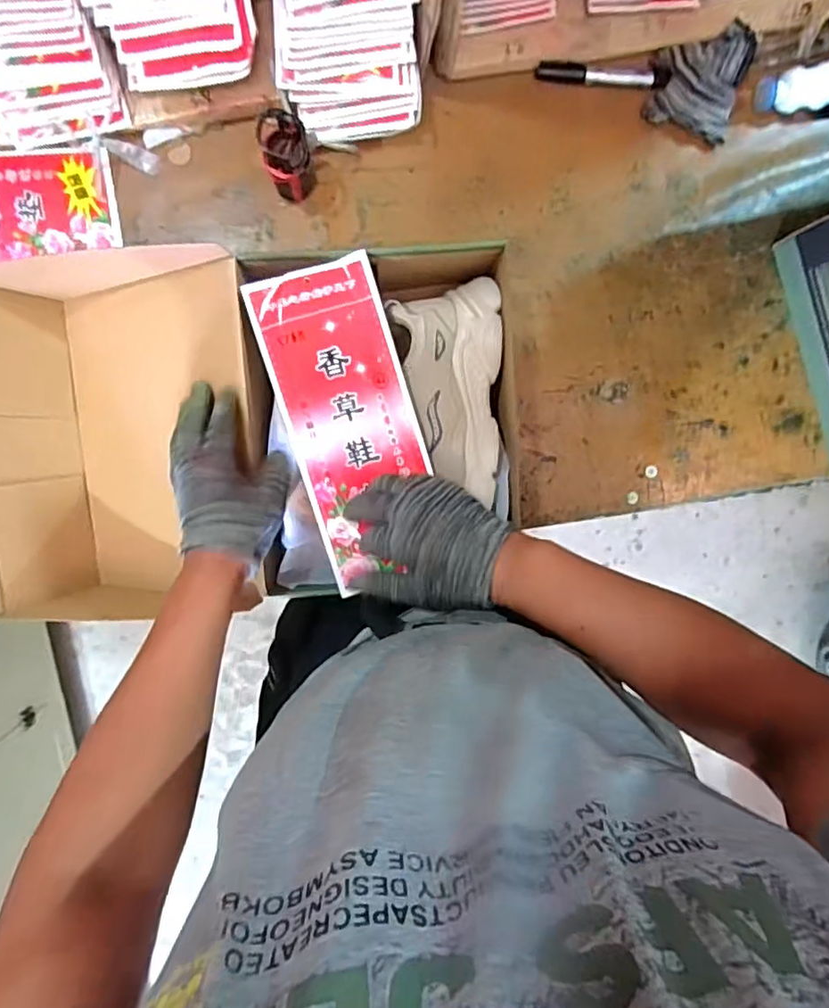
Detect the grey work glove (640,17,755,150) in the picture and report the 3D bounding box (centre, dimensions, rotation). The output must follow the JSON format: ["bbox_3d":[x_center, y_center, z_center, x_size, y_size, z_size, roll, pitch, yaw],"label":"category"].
[{"bbox_3d":[0.309,-0.462,0.634,0.097,0.029,0.110,16,95,-4],"label":"grey work glove"}]

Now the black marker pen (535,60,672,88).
[{"bbox_3d":[0.204,-0.467,0.637,0.140,0.016,0.020,5,96,-3],"label":"black marker pen"}]

